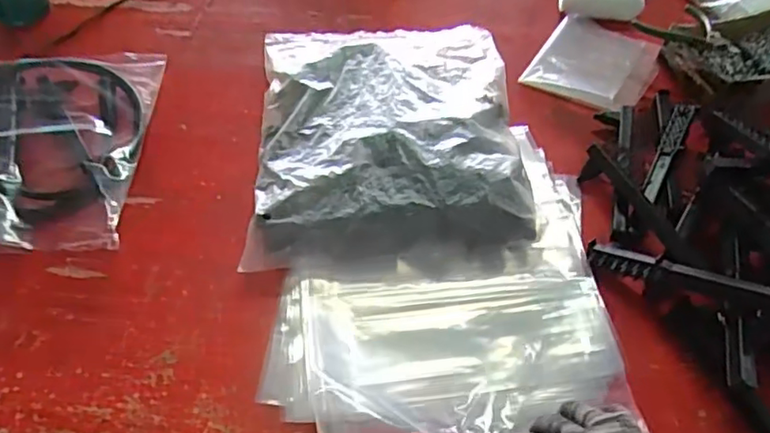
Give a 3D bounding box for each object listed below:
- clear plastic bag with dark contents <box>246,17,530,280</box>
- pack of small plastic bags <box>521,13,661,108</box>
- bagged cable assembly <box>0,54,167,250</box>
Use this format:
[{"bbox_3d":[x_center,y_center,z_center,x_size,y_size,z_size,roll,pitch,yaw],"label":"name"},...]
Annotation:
[{"bbox_3d":[0.001,-0.120,0.681,0.279,0.067,0.383,-3,50,-1],"label":"clear plastic bag with dark contents"},{"bbox_3d":[0.271,-0.201,0.779,0.137,0.011,0.172,25,55,21],"label":"pack of small plastic bags"},{"bbox_3d":[-0.402,-0.089,0.686,0.244,0.040,0.309,-4,50,-1],"label":"bagged cable assembly"}]

